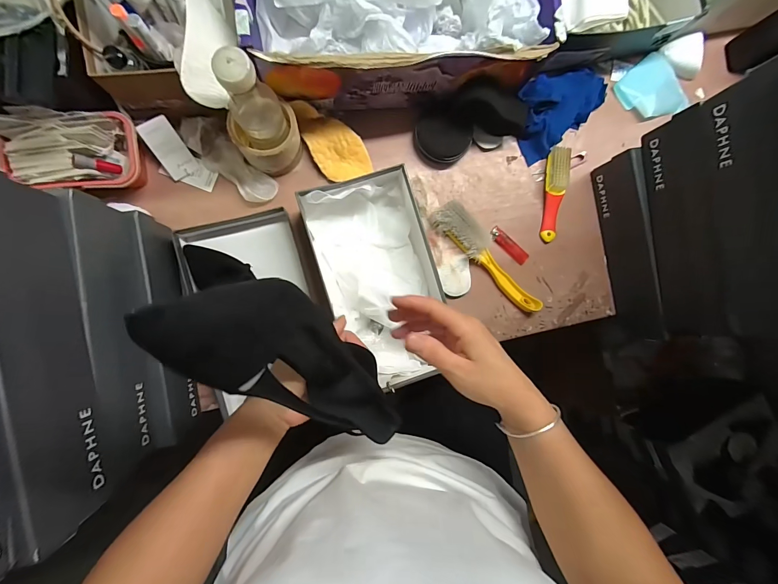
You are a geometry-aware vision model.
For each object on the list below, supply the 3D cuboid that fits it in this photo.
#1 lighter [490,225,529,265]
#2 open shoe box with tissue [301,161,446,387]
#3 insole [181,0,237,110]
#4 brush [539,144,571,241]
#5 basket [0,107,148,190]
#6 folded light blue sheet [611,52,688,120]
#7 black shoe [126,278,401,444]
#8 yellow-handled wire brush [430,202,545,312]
[{"bbox_3d":[0.204,-0.079,0.588,0.079,0.008,0.023,41,85,-6],"label":"lighter"},{"bbox_3d":[-0.006,-0.019,0.519,0.173,0.077,0.292,-18,92,-7],"label":"open shoe box with tissue"},{"bbox_3d":[-0.219,-0.298,0.420,0.021,0.057,0.138,1,89,34],"label":"insole"},{"bbox_3d":[0.282,-0.165,0.581,0.027,0.026,0.154,3,89,-7],"label":"brush"},{"bbox_3d":[-0.424,-0.186,0.473,0.158,0.073,0.094,-7,91,-7],"label":"basket"},{"bbox_3d":[0.469,-0.352,0.616,0.108,0.018,0.111,-41,95,-6],"label":"folded light blue sheet"},{"bbox_3d":[-0.057,0.060,0.256,0.072,0.256,0.072,-42,61,-6],"label":"black shoe"},{"bbox_3d":[0.166,-0.058,0.565,0.228,0.037,0.051,43,85,-5],"label":"yellow-handled wire brush"}]

